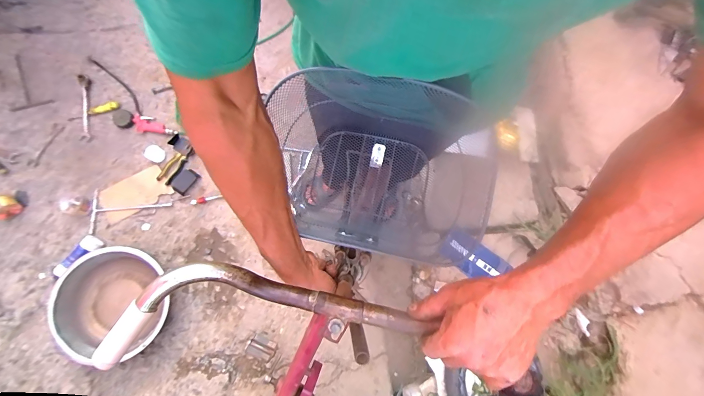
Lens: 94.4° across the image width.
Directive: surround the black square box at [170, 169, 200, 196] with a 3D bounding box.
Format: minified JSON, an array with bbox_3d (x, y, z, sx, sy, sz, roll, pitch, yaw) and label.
[{"bbox_3d":[-0.657,-0.064,1.283,0.074,0.020,0.099,39,78,4],"label":"black square box"}]

